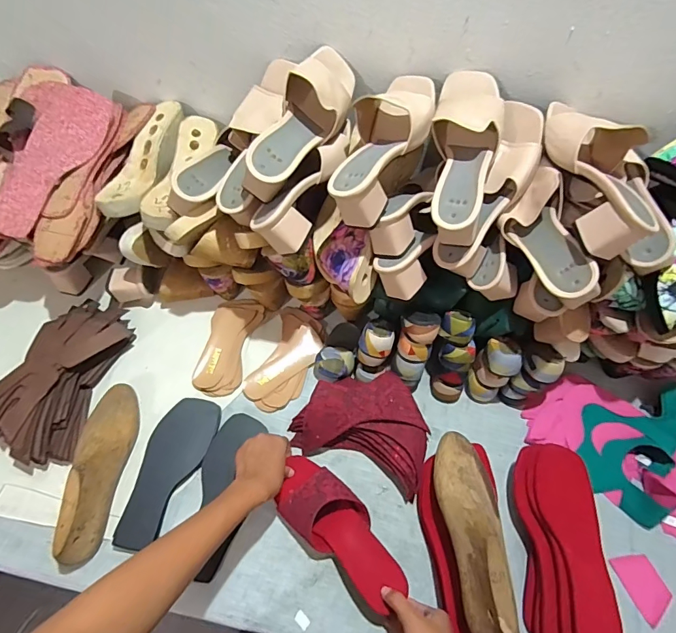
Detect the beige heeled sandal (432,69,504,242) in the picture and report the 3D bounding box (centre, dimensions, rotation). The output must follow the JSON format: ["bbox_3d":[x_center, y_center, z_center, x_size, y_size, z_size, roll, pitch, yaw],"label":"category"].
[{"bbox_3d":[0.162,-0.217,0.539,0.082,0.085,0.236,9,77,3],"label":"beige heeled sandal"}]

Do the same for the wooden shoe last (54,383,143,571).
[{"bbox_3d":[-0.336,0.206,0.582,0.071,0.073,0.240,-5,60,-5],"label":"wooden shoe last"}]

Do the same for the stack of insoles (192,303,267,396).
[{"bbox_3d":[-0.184,0.046,0.714,0.083,0.017,0.174,8,60,2],"label":"stack of insoles"}]

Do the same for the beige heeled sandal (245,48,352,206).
[{"bbox_3d":[-0.045,-0.253,0.549,0.079,0.098,0.232,23,62,11],"label":"beige heeled sandal"}]

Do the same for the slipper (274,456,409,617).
[{"bbox_3d":[-0.003,0.275,0.552,0.086,0.055,0.214,-39,64,-21],"label":"slipper"}]

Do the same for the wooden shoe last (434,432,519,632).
[{"bbox_3d":[0.169,0.253,0.509,0.073,0.074,0.240,2,40,-1],"label":"wooden shoe last"}]

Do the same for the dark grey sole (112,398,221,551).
[{"bbox_3d":[-0.249,0.222,0.614,0.082,0.017,0.211,18,61,8],"label":"dark grey sole"}]

